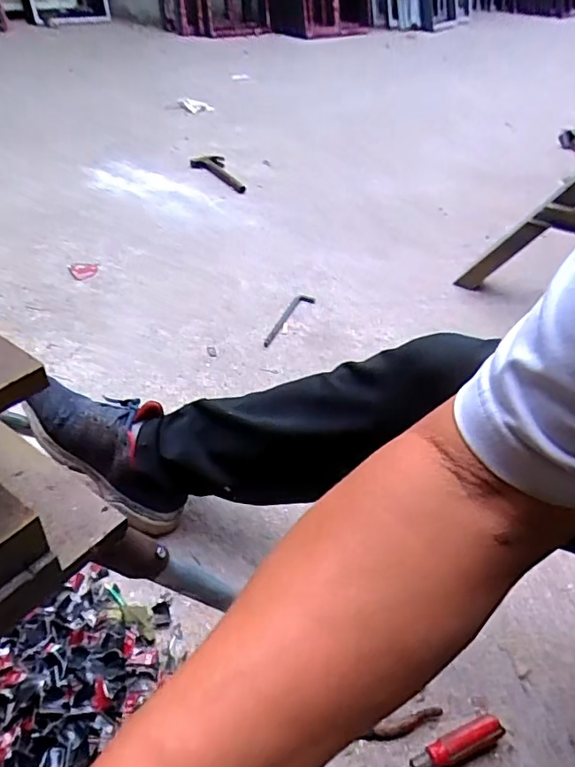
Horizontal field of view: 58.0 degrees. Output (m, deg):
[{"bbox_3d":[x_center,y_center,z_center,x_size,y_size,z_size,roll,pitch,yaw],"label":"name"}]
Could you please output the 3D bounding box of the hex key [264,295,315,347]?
[{"bbox_3d":[0.007,-0.146,1.152,0.045,0.013,0.216,16,42,14],"label":"hex key"}]

